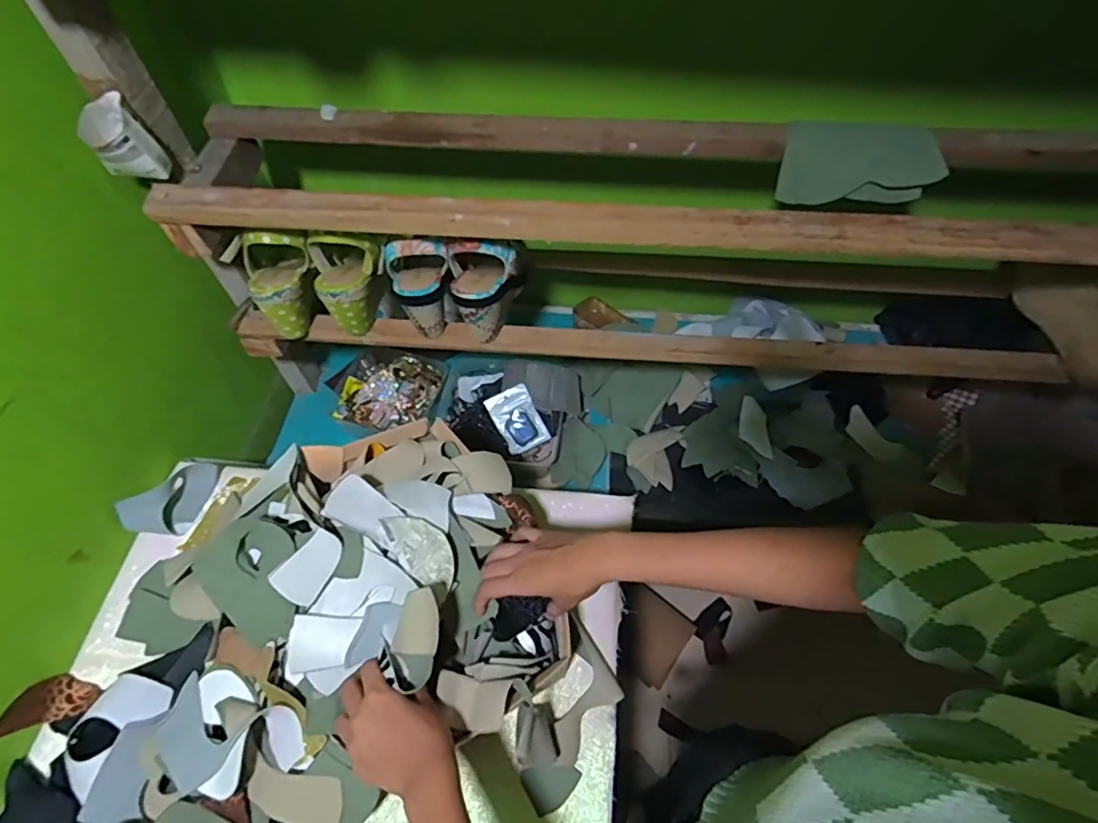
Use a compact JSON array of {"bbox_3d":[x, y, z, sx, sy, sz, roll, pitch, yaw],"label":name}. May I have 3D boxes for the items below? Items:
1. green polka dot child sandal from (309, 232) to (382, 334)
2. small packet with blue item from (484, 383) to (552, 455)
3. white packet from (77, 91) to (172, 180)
[{"bbox_3d":[-0.252,-0.161,0.698,0.064,0.124,0.070,16,58,11],"label":"green polka dot child sandal"},{"bbox_3d":[-0.049,0.012,0.874,0.069,0.009,0.100,-29,85,3],"label":"small packet with blue item"},{"bbox_3d":[-0.445,-0.279,0.581,0.059,0.076,0.049,-34,63,-21],"label":"white packet"}]

